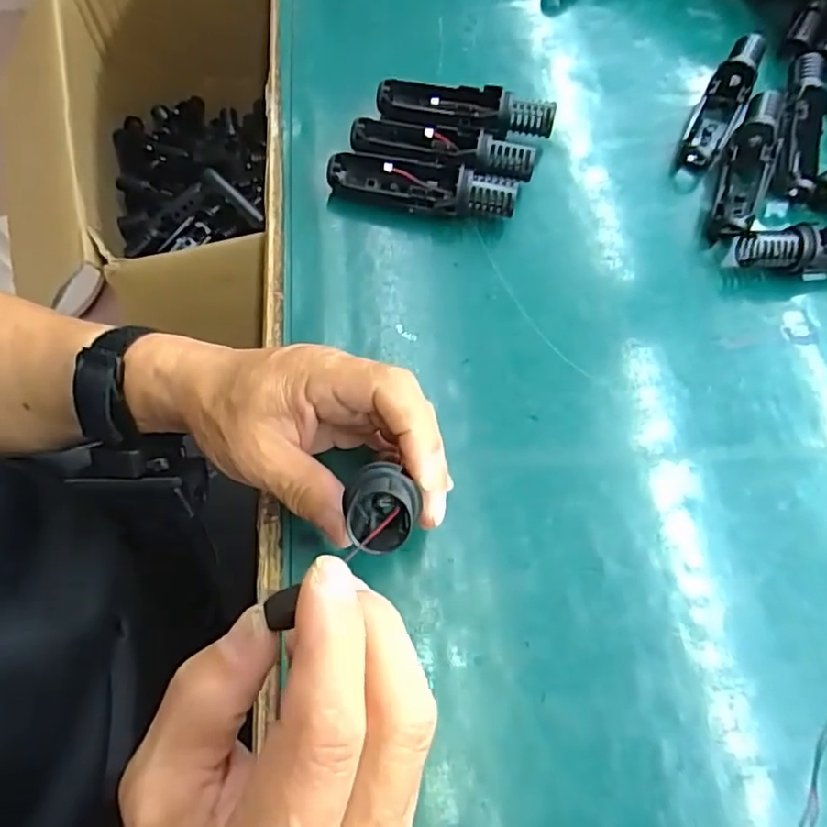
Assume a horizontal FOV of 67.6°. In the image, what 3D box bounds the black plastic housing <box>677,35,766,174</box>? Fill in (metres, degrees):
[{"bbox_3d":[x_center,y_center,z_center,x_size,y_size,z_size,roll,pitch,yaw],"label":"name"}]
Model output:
[{"bbox_3d":[0.225,-0.227,0.448,0.028,0.029,0.114,28,69,8],"label":"black plastic housing"}]

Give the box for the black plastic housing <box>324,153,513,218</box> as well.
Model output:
[{"bbox_3d":[0.005,-0.148,0.404,0.120,0.032,0.029,11,68,2],"label":"black plastic housing"}]

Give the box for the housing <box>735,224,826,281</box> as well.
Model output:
[{"bbox_3d":[0.274,-0.107,0.404,0.120,0.032,0.031,-4,68,-5],"label":"housing"}]

